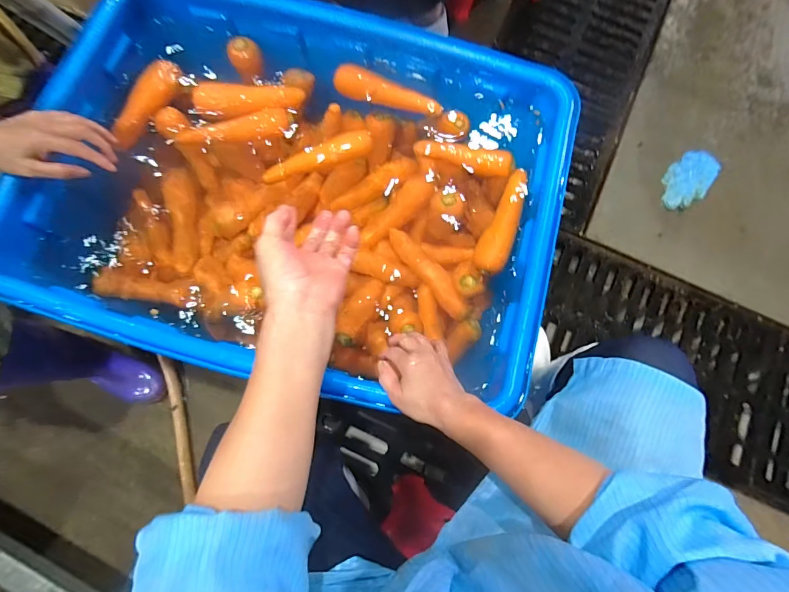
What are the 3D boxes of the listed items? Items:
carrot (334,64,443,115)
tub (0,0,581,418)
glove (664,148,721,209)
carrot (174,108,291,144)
[{"bbox_3d":[-0.010,-0.331,0.639,0.174,0.034,0.040,14,76,1],"label":"carrot"},{"bbox_3d":[-0.130,-0.153,0.607,0.706,0.233,0.533,17,76,2],"label":"tub"},{"bbox_3d":[0.712,-0.283,0.957,0.100,0.014,0.191,36,80,8],"label":"glove"},{"bbox_3d":[-0.246,-0.260,0.616,0.168,0.035,0.042,-23,77,-21],"label":"carrot"}]

